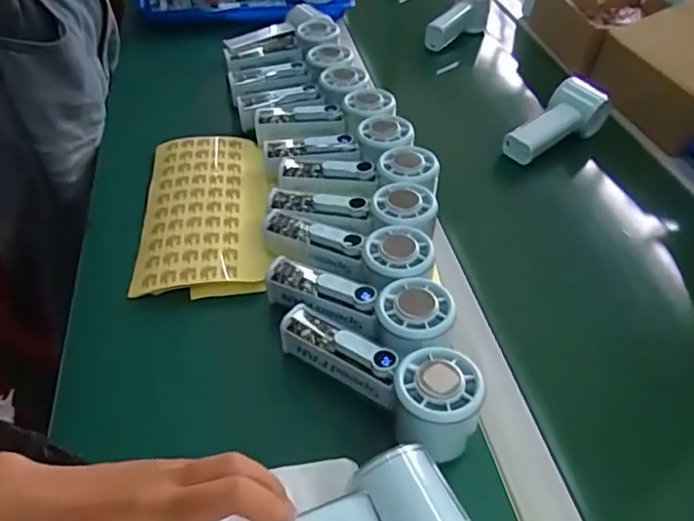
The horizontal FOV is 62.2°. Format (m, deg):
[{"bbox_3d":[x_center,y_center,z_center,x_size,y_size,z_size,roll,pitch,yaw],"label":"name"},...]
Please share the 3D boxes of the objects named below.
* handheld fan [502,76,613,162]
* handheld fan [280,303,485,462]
[{"bbox_3d":[0.259,-0.172,0.696,0.157,0.066,0.051,-29,54,-32],"label":"handheld fan"},{"bbox_3d":[0.016,0.081,0.402,0.154,0.051,0.064,23,46,16],"label":"handheld fan"}]

